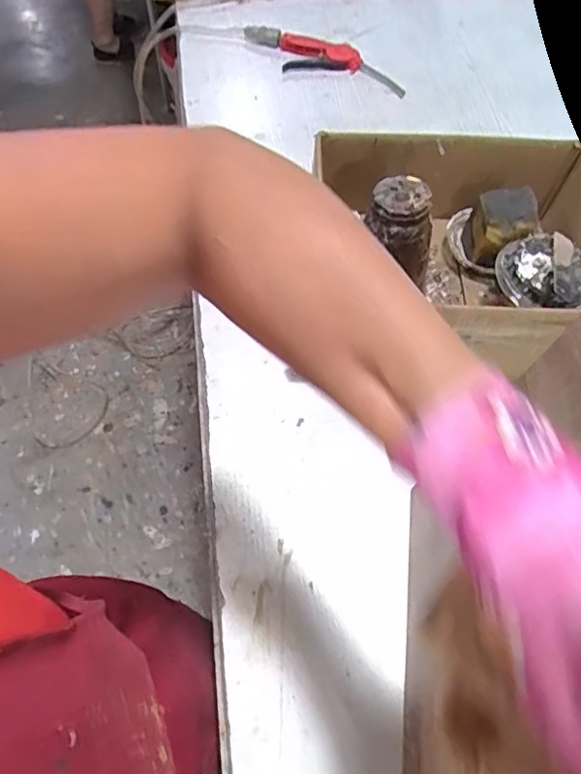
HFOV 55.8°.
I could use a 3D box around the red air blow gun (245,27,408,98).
[{"bbox_3d":[0.051,-0.529,0.879,0.274,0.029,0.072,16,62,7],"label":"red air blow gun"}]

